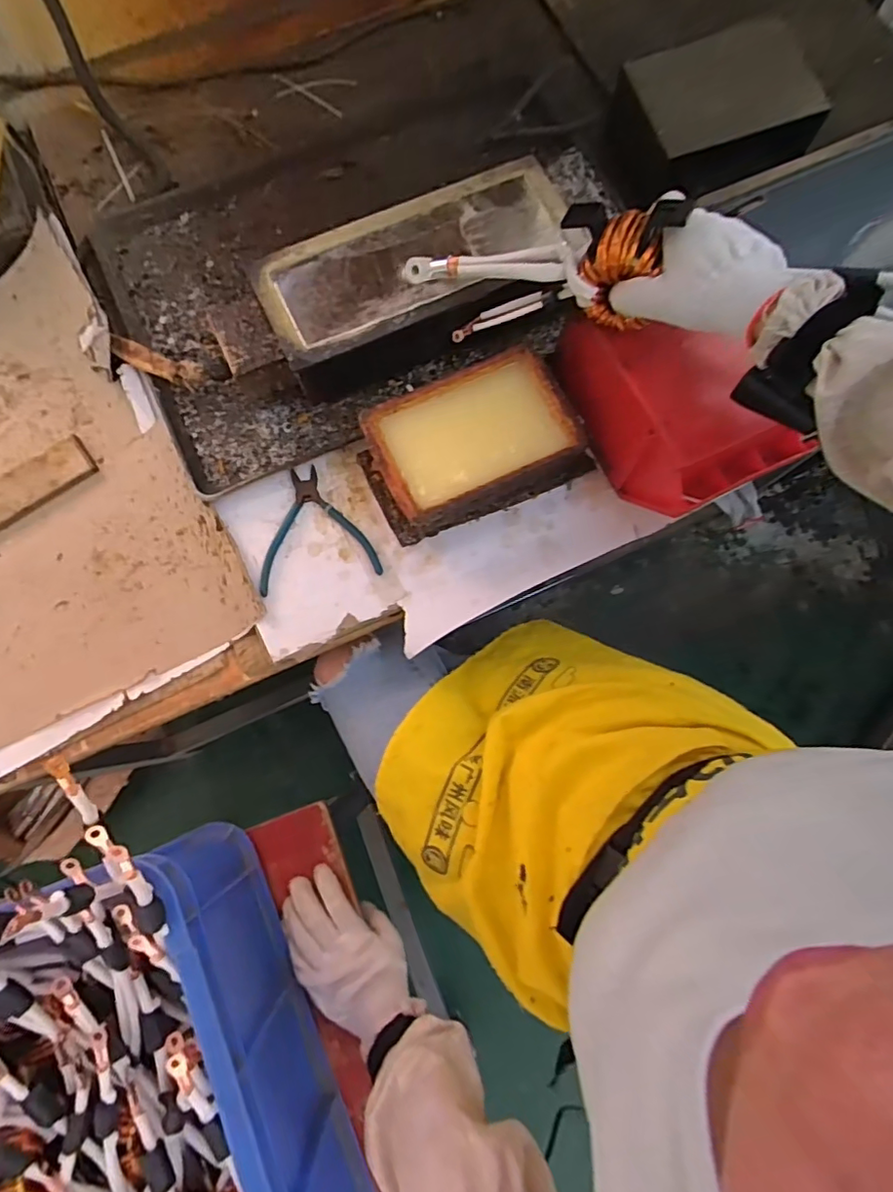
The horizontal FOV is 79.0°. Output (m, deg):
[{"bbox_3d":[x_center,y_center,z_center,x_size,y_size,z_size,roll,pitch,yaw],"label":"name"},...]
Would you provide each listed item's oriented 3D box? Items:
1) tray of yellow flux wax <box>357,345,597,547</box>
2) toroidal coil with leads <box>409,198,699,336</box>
[{"bbox_3d":[0.029,-0.162,0.573,0.231,0.063,0.141,-23,78,-5],"label":"tray of yellow flux wax"},{"bbox_3d":[0.087,-0.304,0.523,0.261,0.091,0.053,11,75,37],"label":"toroidal coil with leads"}]

